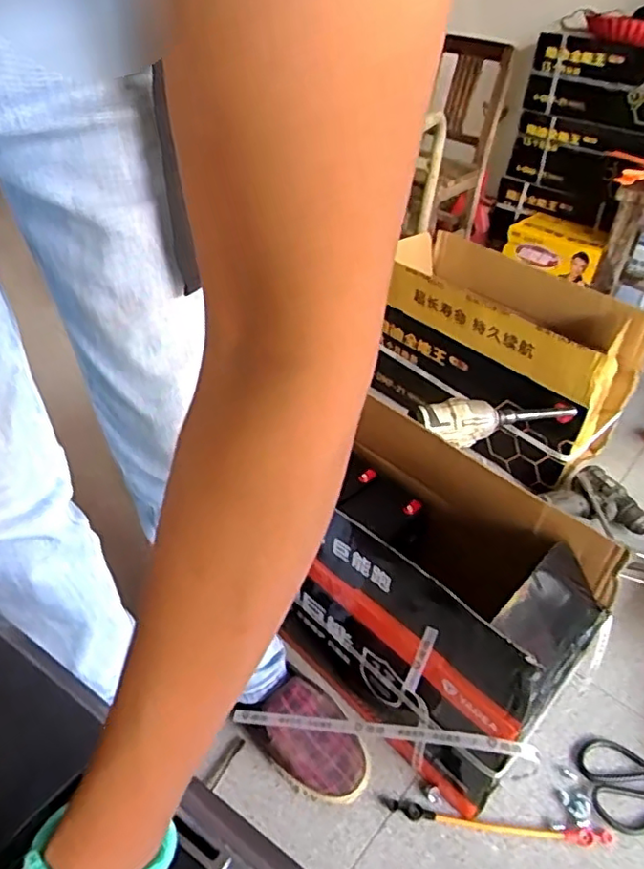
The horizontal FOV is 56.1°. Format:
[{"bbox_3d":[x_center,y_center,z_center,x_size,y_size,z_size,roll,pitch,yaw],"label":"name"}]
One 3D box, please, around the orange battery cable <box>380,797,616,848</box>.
[{"bbox_3d":[0.186,0.415,0.645,0.243,0.008,0.018,8,39,3],"label":"orange battery cable"}]

